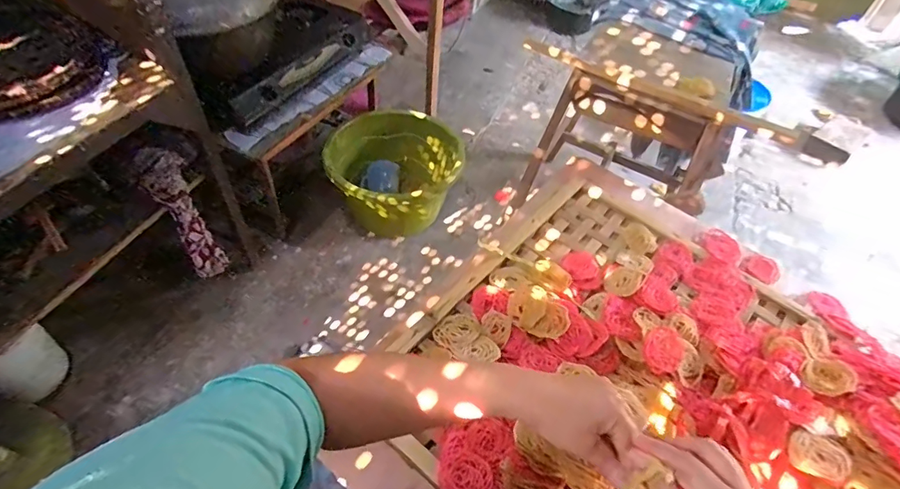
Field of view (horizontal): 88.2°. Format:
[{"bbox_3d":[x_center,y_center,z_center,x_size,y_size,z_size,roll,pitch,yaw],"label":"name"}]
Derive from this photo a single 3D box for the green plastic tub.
[{"bbox_3d":[-0.213,-0.264,1.775,0.477,0.289,0.469,3,50,-4],"label":"green plastic tub"}]

